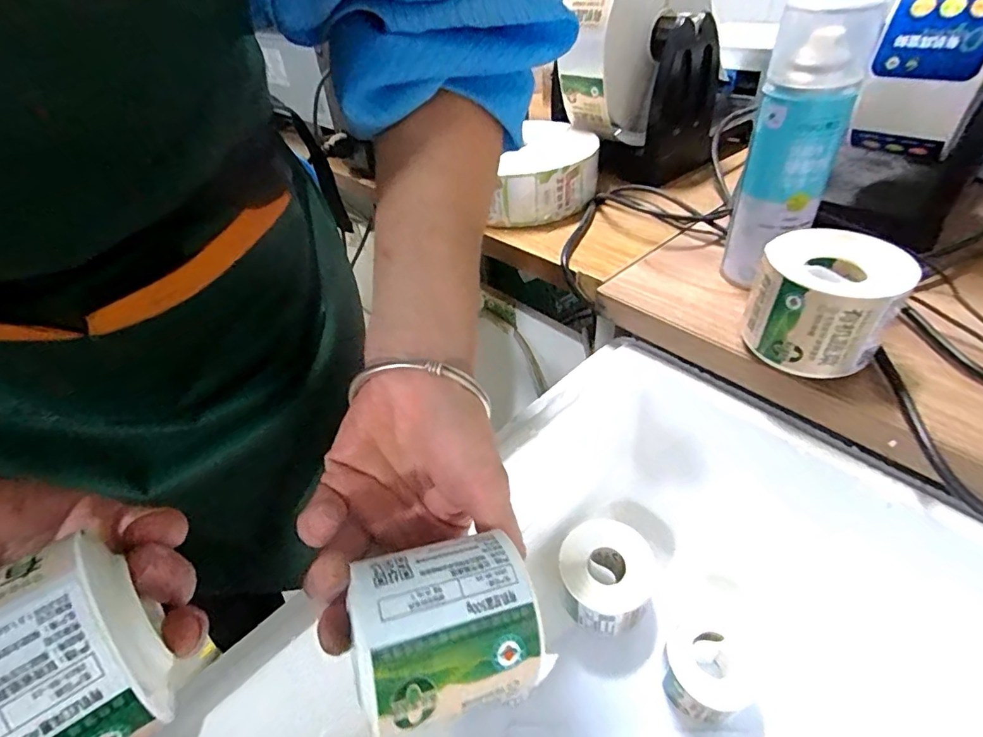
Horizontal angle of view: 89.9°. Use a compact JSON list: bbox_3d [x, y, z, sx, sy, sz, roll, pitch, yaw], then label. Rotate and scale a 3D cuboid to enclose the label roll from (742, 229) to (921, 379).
[{"bbox_3d":[0.202,-0.036,0.303,0.074,0.070,0.074,-36,49,-29],"label":"label roll"}]

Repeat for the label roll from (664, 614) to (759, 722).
[{"bbox_3d":[0.166,0.239,0.384,0.056,0.062,0.062,-35,49,-28],"label":"label roll"}]

